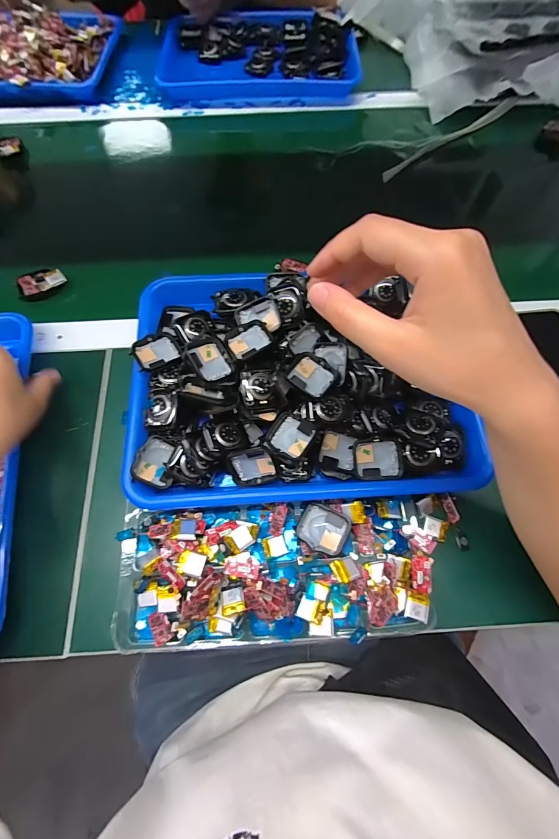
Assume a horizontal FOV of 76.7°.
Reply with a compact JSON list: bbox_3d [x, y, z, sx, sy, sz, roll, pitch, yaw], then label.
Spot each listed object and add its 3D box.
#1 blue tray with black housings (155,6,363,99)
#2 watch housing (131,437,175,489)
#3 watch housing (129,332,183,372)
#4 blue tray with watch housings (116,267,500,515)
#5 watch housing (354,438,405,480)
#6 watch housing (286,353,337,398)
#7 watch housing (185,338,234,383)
[{"bbox_3d":[-0.035,-0.615,0.595,0.329,0.043,0.227,2,68,1],"label":"blue tray with black housings"},{"bbox_3d":[-0.109,0.038,0.313,0.036,0.008,0.040,24,75,-25],"label":"watch housing"},{"bbox_3d":[-0.120,-0.067,0.345,0.041,0.008,0.035,-28,70,-11],"label":"watch housing"},{"bbox_3d":[0.017,-0.045,0.342,0.310,0.052,0.233,-2,68,-2],"label":"blue tray with watch housings"},{"bbox_3d":[0.088,0.036,0.315,0.040,0.014,0.035,-2,68,-1],"label":"watch housing"},{"bbox_3d":[0.030,-0.040,0.329,0.040,0.012,0.036,34,71,13],"label":"watch housing"},{"bbox_3d":[-0.065,-0.055,0.328,0.037,0.011,0.041,-27,81,-28],"label":"watch housing"}]

